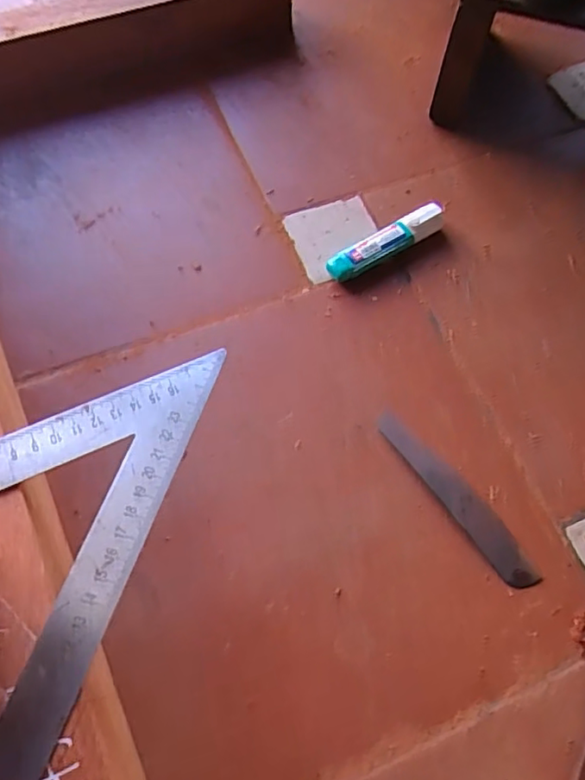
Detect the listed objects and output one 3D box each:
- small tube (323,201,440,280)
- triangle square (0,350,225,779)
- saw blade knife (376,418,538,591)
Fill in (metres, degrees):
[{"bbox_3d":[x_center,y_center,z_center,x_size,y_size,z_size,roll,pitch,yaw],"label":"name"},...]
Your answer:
[{"bbox_3d":[0.075,-0.117,0.469,0.105,0.021,0.022,-29,69,-15],"label":"small tube"},{"bbox_3d":[-0.122,0.084,0.254,0.108,0.009,0.245,13,64,4],"label":"triangle square"},{"bbox_3d":[0.108,0.070,0.390,0.023,0.005,0.138,-33,70,-16],"label":"saw blade knife"}]

